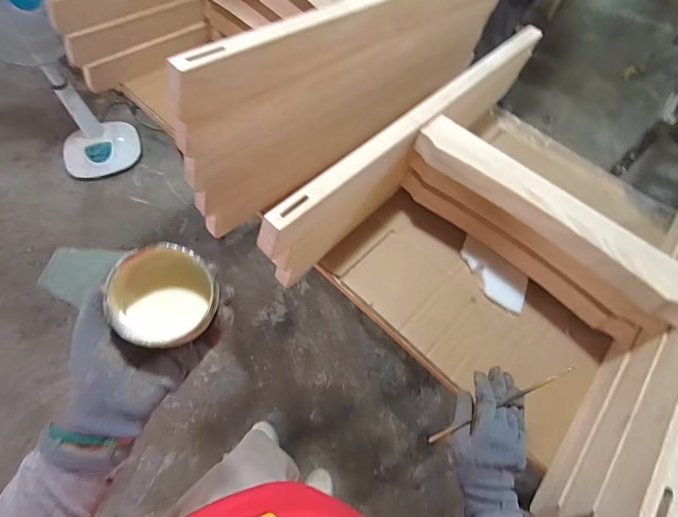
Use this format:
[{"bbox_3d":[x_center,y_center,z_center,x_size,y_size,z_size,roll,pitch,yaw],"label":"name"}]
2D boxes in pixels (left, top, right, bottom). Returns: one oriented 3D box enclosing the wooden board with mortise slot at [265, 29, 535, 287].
[{"bbox_3d":[0.155,-0.219,0.650,0.035,0.185,0.723,42,69,18],"label":"wooden board with mortise slot"}]

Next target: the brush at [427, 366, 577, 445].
[{"bbox_3d":[0.197,0.178,0.435,0.197,0.014,0.007,-28,66,1],"label":"brush"}]

